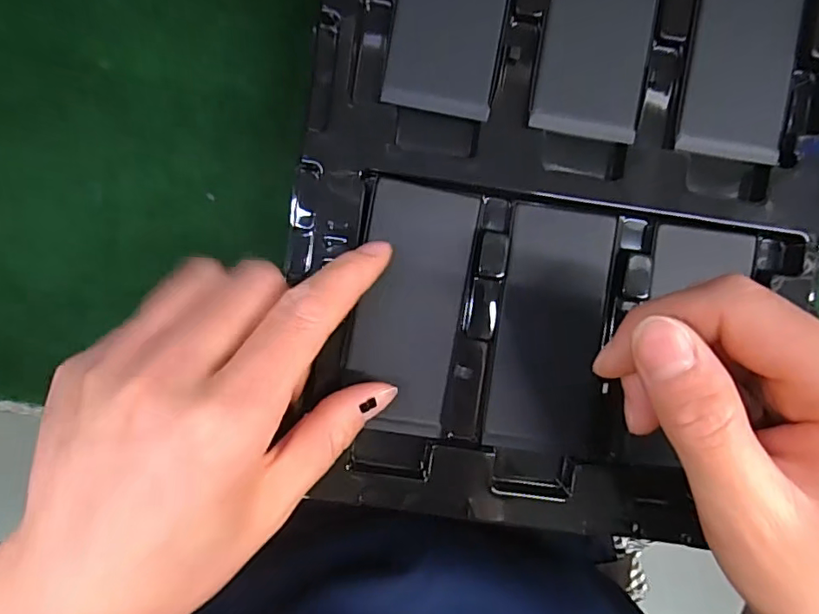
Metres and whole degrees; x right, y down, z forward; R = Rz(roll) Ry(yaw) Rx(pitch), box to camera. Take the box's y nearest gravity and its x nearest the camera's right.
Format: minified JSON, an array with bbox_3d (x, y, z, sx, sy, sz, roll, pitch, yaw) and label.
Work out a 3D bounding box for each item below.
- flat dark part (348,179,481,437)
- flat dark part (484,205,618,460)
[{"bbox_3d":[0.001,0.001,0.219,0.043,0.005,0.097,6,92,-4],"label":"flat dark part"},{"bbox_3d":[0.058,0.011,0.223,0.044,0.005,0.098,6,95,-4],"label":"flat dark part"}]

